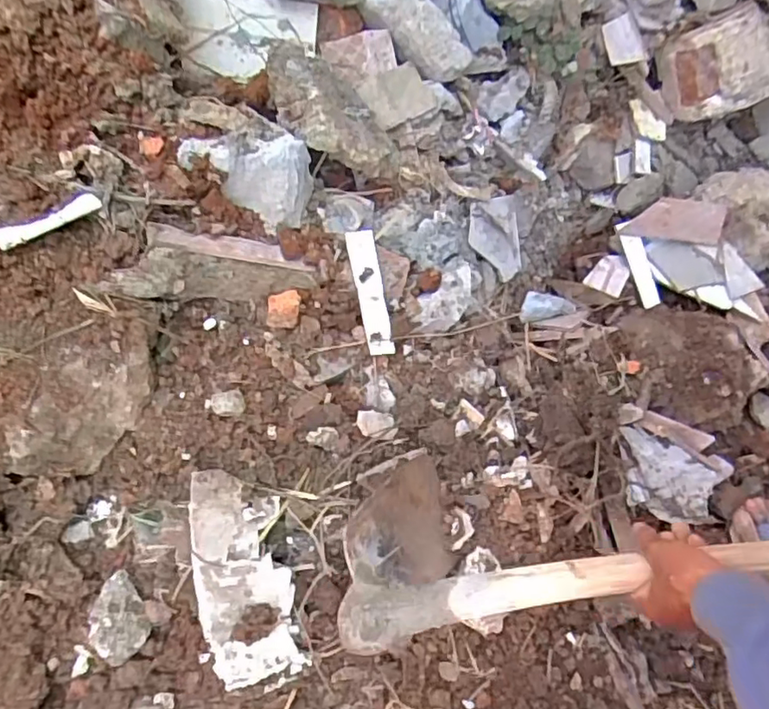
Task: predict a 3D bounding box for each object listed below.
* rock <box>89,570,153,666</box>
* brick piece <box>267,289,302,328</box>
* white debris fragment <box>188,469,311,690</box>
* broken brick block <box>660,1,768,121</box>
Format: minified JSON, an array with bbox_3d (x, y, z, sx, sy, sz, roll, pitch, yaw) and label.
[{"bbox_3d":[-0.303,0.297,0.667,0.054,0.035,0.084,-37,74,-11],"label":"rock"},{"bbox_3d":[-0.141,-0.064,0.824,0.044,0.027,0.050,1,103,-15],"label":"brick piece"},{"bbox_3d":[-0.174,0.269,0.729,0.107,0.074,0.261,-16,85,-5],"label":"white debris fragment"},{"bbox_3d":[0.705,-0.578,1.142,0.339,0.098,0.173,-20,113,-9],"label":"broken brick block"}]

